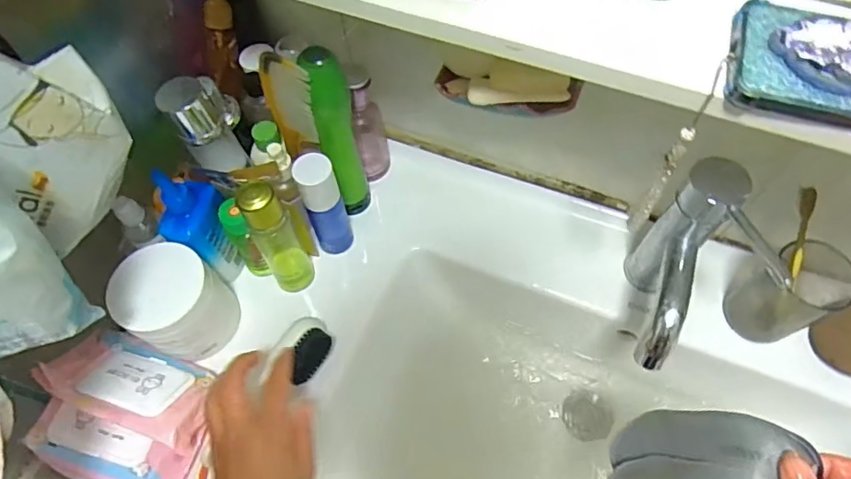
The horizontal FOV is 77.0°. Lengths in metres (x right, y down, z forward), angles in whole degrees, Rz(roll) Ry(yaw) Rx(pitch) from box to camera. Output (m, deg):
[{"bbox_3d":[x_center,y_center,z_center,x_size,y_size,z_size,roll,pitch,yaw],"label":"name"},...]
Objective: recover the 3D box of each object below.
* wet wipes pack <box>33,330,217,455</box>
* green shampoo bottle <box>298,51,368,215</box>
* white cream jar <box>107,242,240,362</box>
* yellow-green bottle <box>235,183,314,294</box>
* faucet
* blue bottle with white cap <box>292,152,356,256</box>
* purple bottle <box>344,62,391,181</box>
[{"bbox_3d":[-0.285,0.144,0.524,0.158,0.035,0.088,19,29,10],"label":"wet wipes pack"},{"bbox_3d":[-0.088,-0.102,0.558,0.042,0.218,0.037,-19,63,-9],"label":"green shampoo bottle"},{"bbox_3d":[-0.248,0.064,0.540,0.084,0.107,0.089,0,61,1],"label":"white cream jar"},{"bbox_3d":[-0.149,0.003,0.540,0.039,0.156,0.039,-29,65,-14],"label":"yellow-green bottle"},{"bbox_3d":[0.241,0.038,0.484,0.077,0.170,0.157,11,62,7],"label":"faucet"},{"bbox_3d":[-0.106,-0.035,0.565,0.038,0.145,0.033,-19,63,-9],"label":"blue bottle with white cap"},{"bbox_3d":[-0.063,-0.128,0.614,0.035,0.155,0.040,-8,62,-3],"label":"purple bottle"}]

